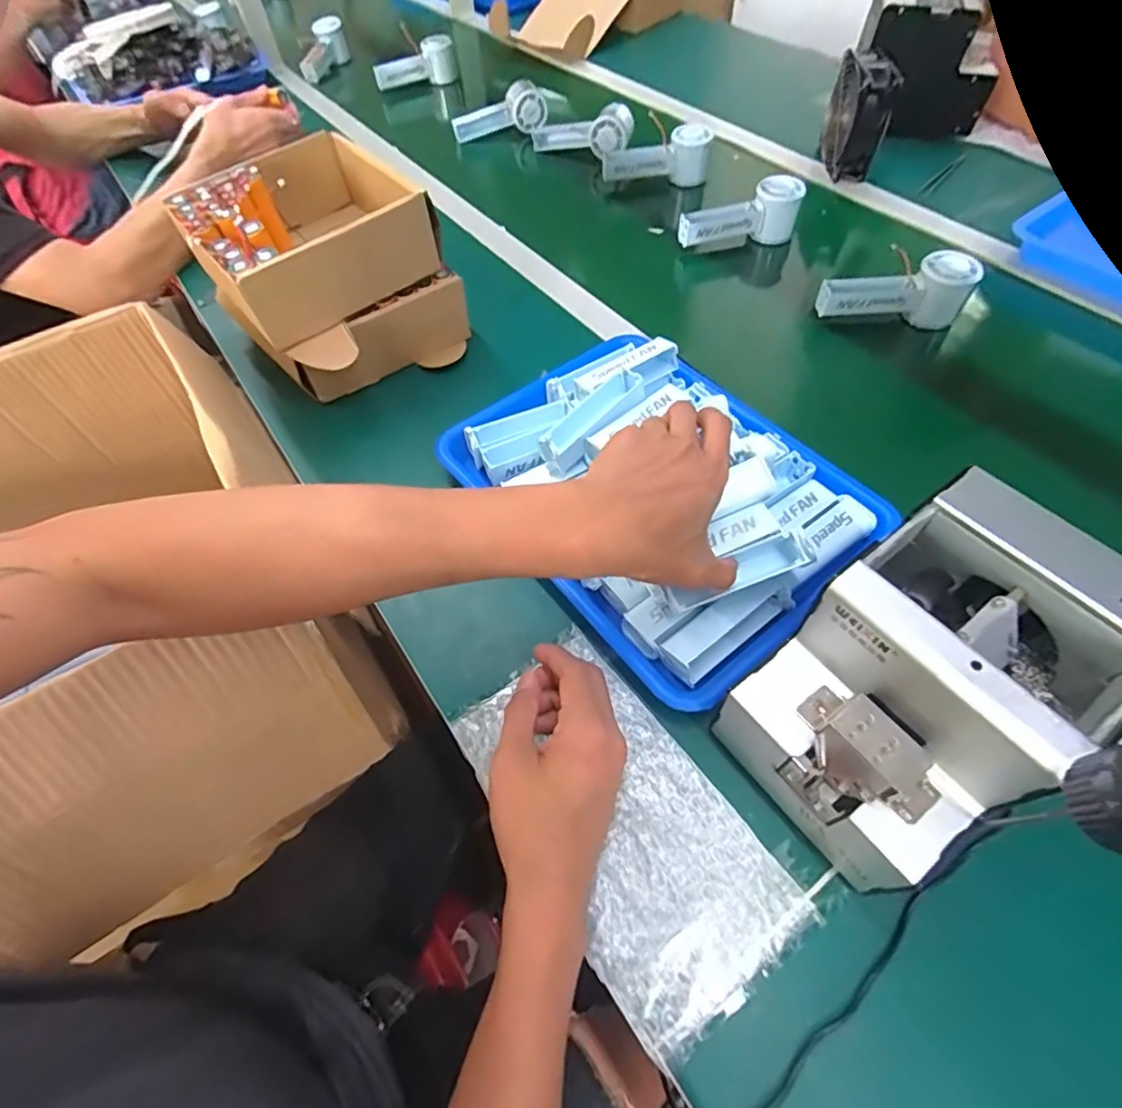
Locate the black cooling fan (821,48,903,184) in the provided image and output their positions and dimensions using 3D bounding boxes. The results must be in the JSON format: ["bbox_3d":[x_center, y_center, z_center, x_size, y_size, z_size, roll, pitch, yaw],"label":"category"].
[{"bbox_3d":[0.401,-0.596,0.782,0.054,0.112,0.107,-2,56,2],"label":"black cooling fan"}]

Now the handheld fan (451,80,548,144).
[{"bbox_3d":[-0.100,-0.709,0.931,0.154,0.061,0.054,-10,55,10],"label":"handheld fan"}]

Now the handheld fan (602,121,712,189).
[{"bbox_3d":[0.135,-0.558,0.817,0.148,0.078,0.052,1,54,15],"label":"handheld fan"}]

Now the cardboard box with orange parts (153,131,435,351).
[{"bbox_3d":[-0.245,-0.320,0.572,0.210,0.080,0.192,-33,60,-17],"label":"cardboard box with orange parts"}]

